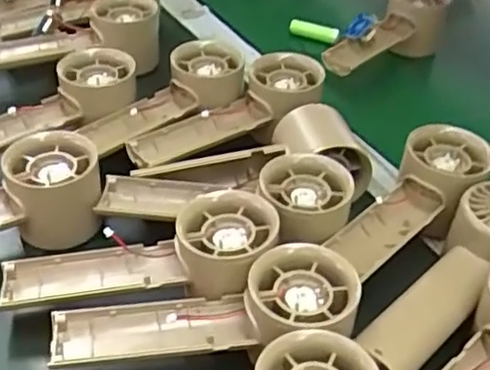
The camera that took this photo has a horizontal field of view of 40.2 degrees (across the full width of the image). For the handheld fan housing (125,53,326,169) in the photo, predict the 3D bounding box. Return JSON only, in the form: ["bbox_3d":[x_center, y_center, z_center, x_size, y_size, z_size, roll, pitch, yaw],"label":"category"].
[{"bbox_3d":[-0.008,-0.053,0.486,0.151,0.035,0.056,-26,48,-30],"label":"handheld fan housing"}]

